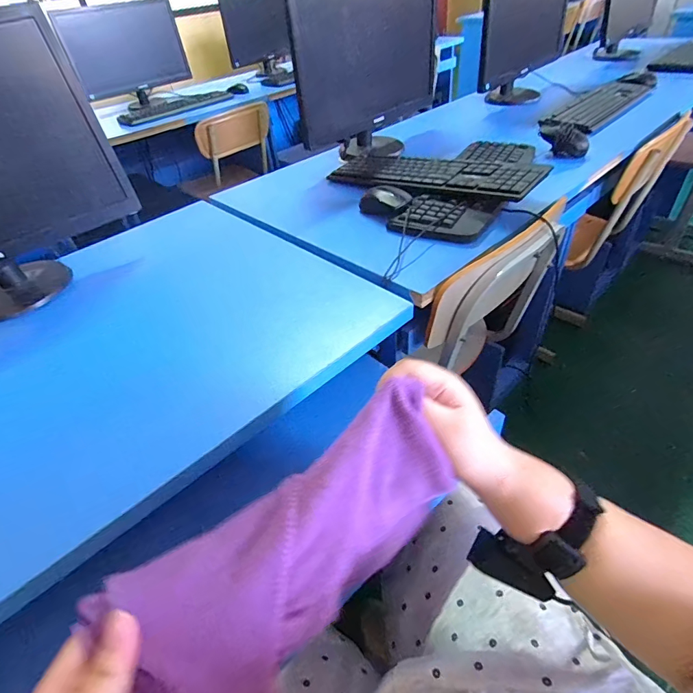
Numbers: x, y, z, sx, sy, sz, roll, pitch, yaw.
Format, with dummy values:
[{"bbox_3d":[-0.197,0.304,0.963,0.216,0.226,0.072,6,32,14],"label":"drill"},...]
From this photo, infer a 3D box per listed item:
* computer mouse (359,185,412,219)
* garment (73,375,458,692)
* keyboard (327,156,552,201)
[{"bbox_3d":[0.071,-0.263,0.736,0.065,0.032,0.108,-33,48,-25],"label":"computer mouse"},{"bbox_3d":[-0.029,0.127,0.263,0.250,0.044,0.103,-34,84,-21],"label":"garment"},{"bbox_3d":[0.149,-0.328,0.781,0.413,0.039,0.133,25,52,30],"label":"keyboard"}]

